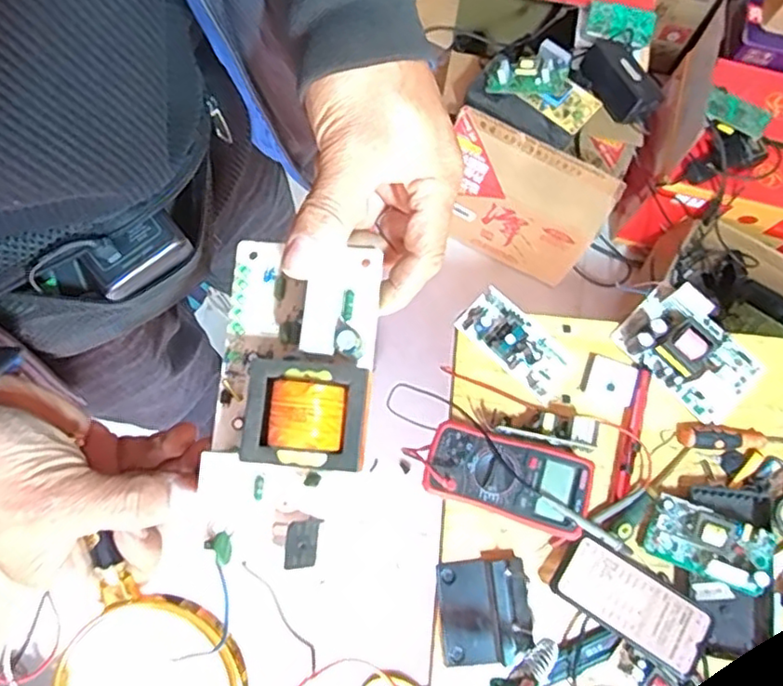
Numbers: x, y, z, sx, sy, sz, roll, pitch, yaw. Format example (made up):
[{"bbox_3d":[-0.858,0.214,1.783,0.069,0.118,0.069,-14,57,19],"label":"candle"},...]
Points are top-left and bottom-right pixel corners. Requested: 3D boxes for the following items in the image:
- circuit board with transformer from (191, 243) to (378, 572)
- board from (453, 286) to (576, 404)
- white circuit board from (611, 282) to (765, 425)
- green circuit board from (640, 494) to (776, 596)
[{"bbox_3d":[-0.050,0.023,0.304,0.080,0.041,0.154,5,76,0],"label":"circuit board with transformer"},{"bbox_3d":[0.156,-0.003,0.774,0.146,0.038,0.069,43,79,8],"label":"board"},{"bbox_3d":[0.370,0.010,0.776,0.163,0.046,0.106,44,79,8],"label":"white circuit board"},{"bbox_3d":[0.350,0.222,0.703,0.123,0.024,0.070,19,87,27],"label":"green circuit board"}]

